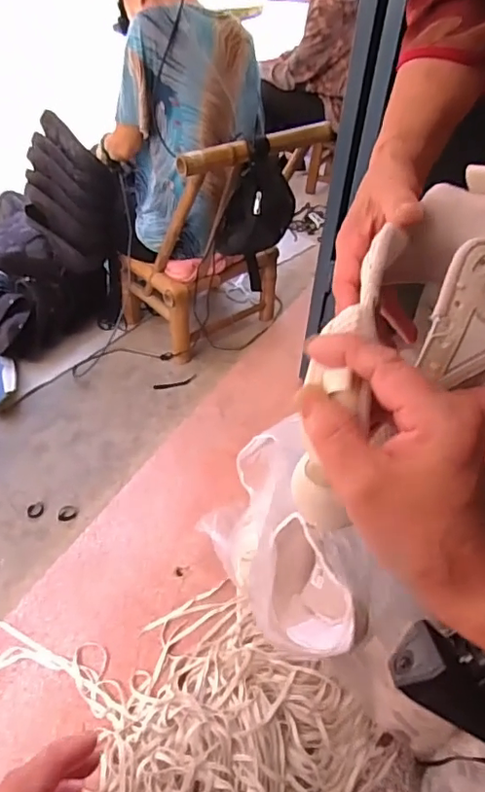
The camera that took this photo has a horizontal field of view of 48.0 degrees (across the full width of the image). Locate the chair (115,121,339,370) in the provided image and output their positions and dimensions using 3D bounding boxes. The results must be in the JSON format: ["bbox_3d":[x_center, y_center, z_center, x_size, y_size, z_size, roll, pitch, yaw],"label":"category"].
[{"bbox_3d":[-0.072,-0.398,1.419,0.395,0.607,0.349,-27,52,-28],"label":"chair"}]

